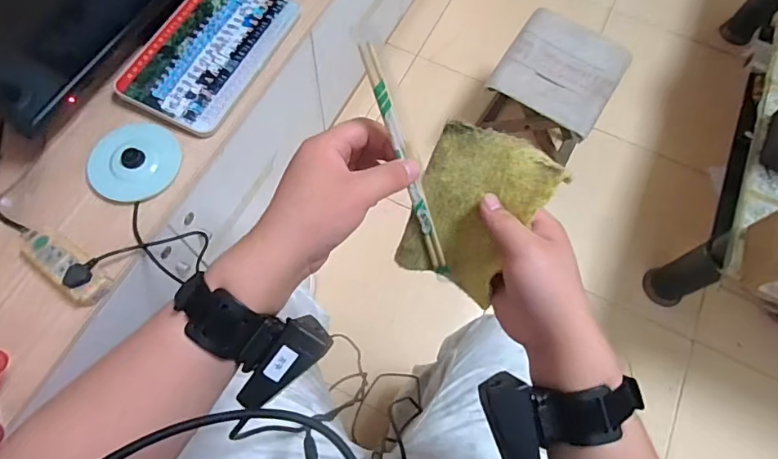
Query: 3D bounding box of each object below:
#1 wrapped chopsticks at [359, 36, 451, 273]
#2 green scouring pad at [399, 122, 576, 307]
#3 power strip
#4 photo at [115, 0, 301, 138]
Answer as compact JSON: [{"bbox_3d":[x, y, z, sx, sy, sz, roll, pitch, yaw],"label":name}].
[{"bbox_3d":[0.016,-0.041,0.365,0.011,0.200,0.006,-28,32,-11],"label":"wrapped chopsticks"},{"bbox_3d":[0.064,-0.011,0.383,0.091,0.031,0.130,26,113,1],"label":"green scouring pad"},{"bbox_3d":[-0.507,0.056,0.750,0.156,0.043,0.060,34,72,11],"label":"power strip"},{"bbox_3d":[-0.337,-0.351,0.924,0.193,0.012,0.356,28,68,-3],"label":"photo"}]

